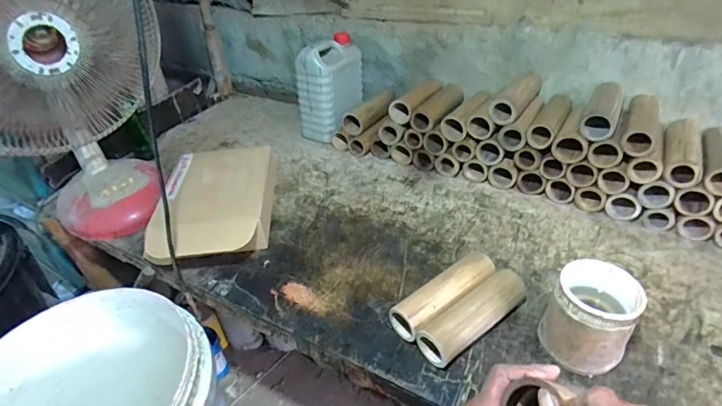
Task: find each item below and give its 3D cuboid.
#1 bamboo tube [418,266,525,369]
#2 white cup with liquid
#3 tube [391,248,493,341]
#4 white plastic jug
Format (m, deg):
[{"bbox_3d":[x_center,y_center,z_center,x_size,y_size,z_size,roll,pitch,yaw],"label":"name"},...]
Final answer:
[{"bbox_3d":[0.164,0.165,0.638,0.181,0.052,0.052,-27,41,-28],"label":"bamboo tube"},{"bbox_3d":[0.303,0.153,0.580,0.096,0.120,0.097,-3,35,2],"label":"white cup with liquid"},{"bbox_3d":[0.131,0.142,0.672,0.180,0.052,0.055,-26,41,-27],"label":"tube"},{"bbox_3d":[-0.072,-0.290,1.120,0.100,0.230,0.170,16,40,27],"label":"white plastic jug"}]

